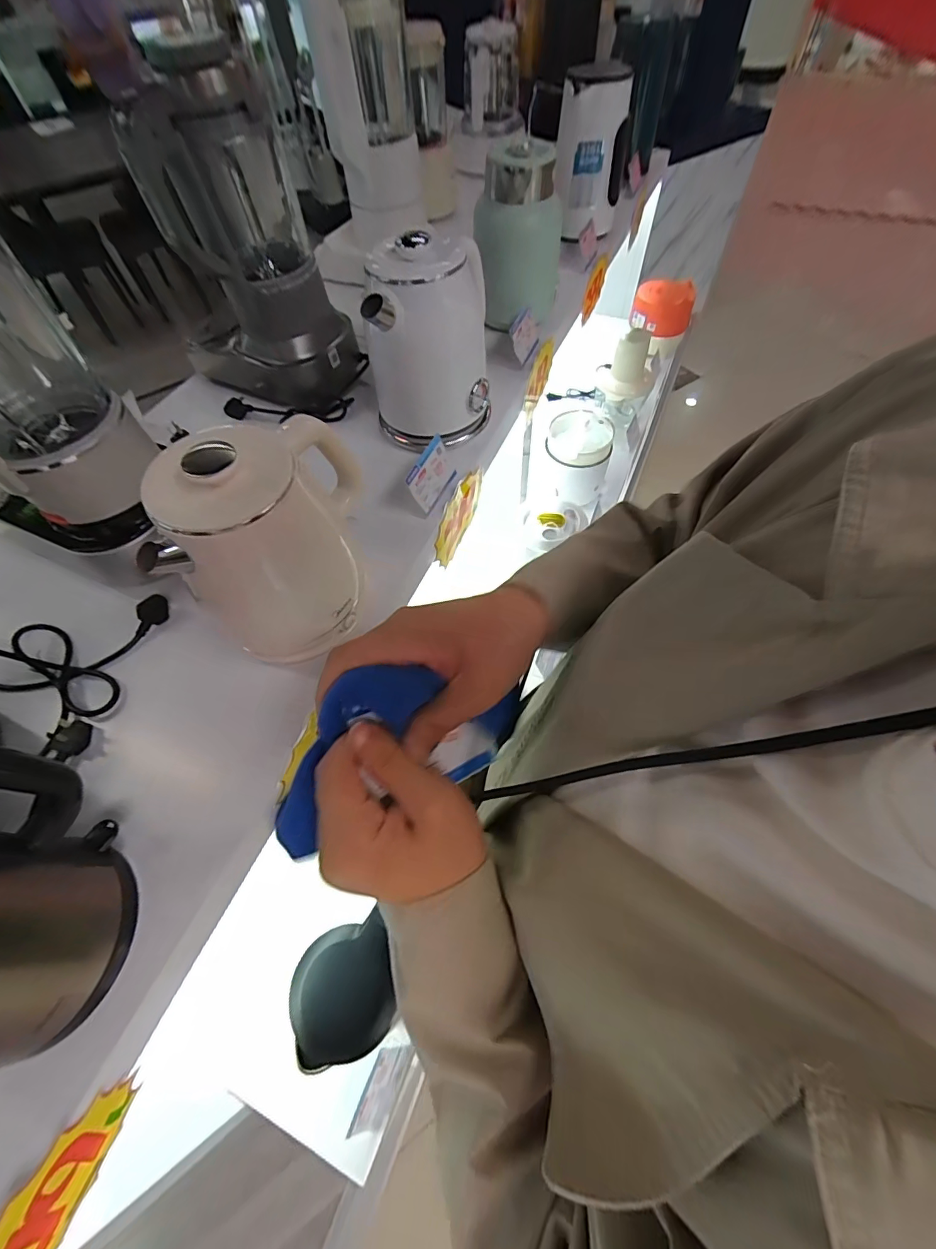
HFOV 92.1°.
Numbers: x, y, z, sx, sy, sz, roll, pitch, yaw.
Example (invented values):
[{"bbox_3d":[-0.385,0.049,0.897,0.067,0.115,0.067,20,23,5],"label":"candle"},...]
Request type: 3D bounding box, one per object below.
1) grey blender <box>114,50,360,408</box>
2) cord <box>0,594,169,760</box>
[{"bbox_3d":[-0.307,-0.527,0.652,0.209,0.339,0.164,-7,59,-1],"label":"grey blender"},{"bbox_3d":[-0.481,0.038,0.527,0.172,0.051,0.199,11,60,9],"label":"cord"}]

